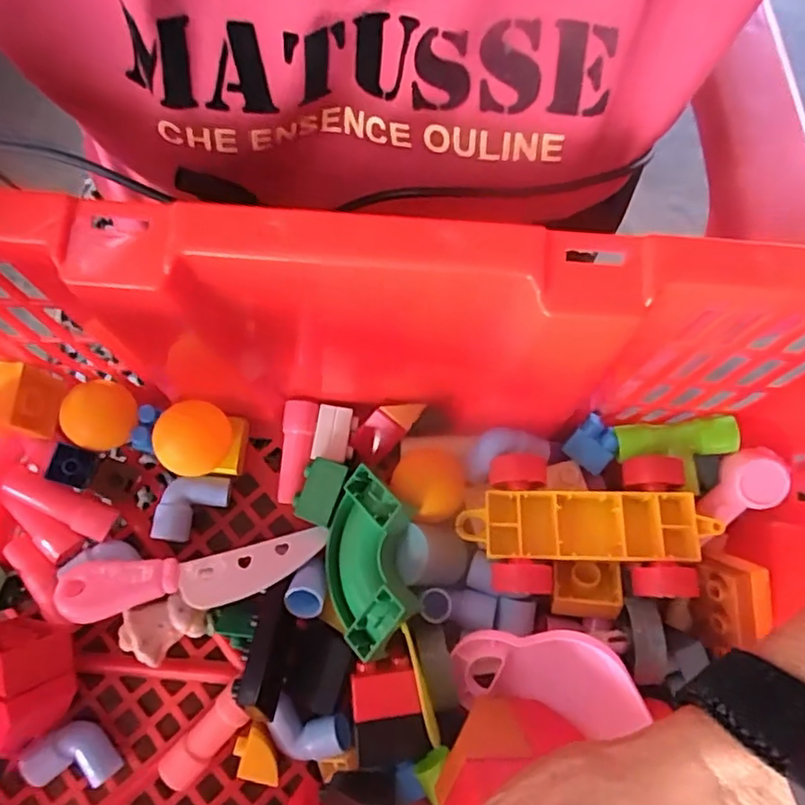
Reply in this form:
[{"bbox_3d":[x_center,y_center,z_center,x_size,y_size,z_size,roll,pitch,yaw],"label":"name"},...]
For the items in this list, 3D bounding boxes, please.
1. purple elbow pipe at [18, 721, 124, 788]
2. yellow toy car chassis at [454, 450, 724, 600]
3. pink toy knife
[{"bbox_3d":[-0.161,0.174,0.297,0.034,0.012,0.032,-35,81,-7],"label":"purple elbow pipe"},{"bbox_3d":[0.086,0.057,0.293,0.109,0.029,0.063,0,79,-1],"label":"yellow toy car chassis"},{"bbox_3d":[-0.101,0.086,0.302,0.125,0.017,0.027,-9,79,-3],"label":"pink toy knife"}]

